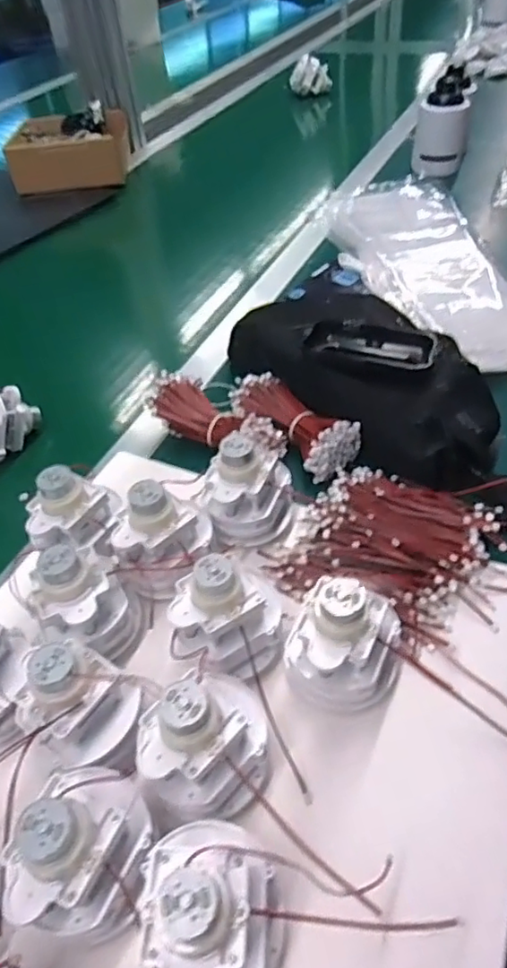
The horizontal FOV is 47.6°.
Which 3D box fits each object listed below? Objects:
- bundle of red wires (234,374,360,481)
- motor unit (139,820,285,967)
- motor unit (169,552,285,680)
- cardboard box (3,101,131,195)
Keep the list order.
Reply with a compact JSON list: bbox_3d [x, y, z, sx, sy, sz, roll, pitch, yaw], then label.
[{"bbox_3d":[0.034,-0.055,0.505,0.055,0.039,0.121,-36,54,-25],"label":"bundle of red wires"},{"bbox_3d":[-0.019,0.190,0.255,0.058,0.075,0.063,-3,48,3],"label":"motor unit"},{"bbox_3d":[-0.014,0.083,0.356,0.068,0.076,0.059,-14,48,-8],"label":"motor unit"},{"bbox_3d":[-0.325,-0.602,1.036,0.187,0.076,0.198,-7,48,-1],"label":"cardboard box"}]

